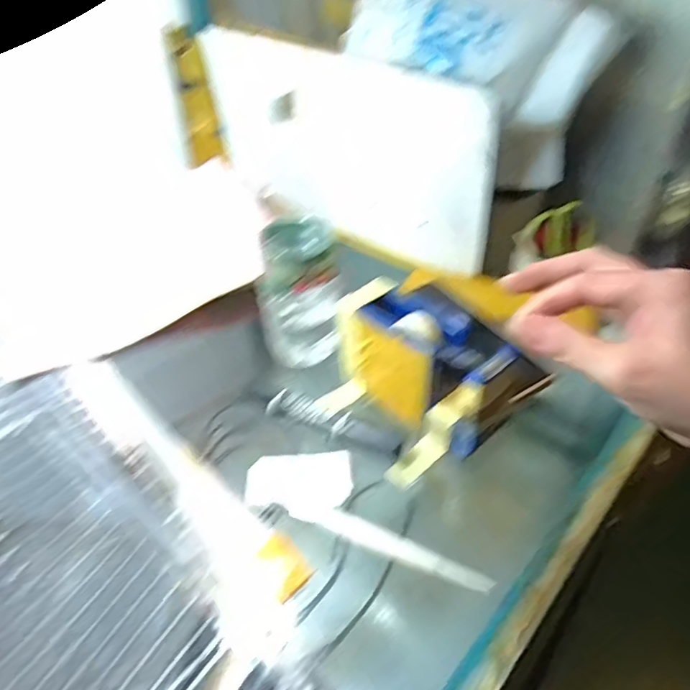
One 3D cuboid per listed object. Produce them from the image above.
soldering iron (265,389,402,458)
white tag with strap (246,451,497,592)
[{"bbox_3d":[-0.008,0.060,0.412,0.106,0.019,0.023,15,43,21],"label":"soldering iron"},{"bbox_3d":[0.014,0.106,0.360,0.172,0.007,0.057,14,43,22],"label":"white tag with strap"}]

